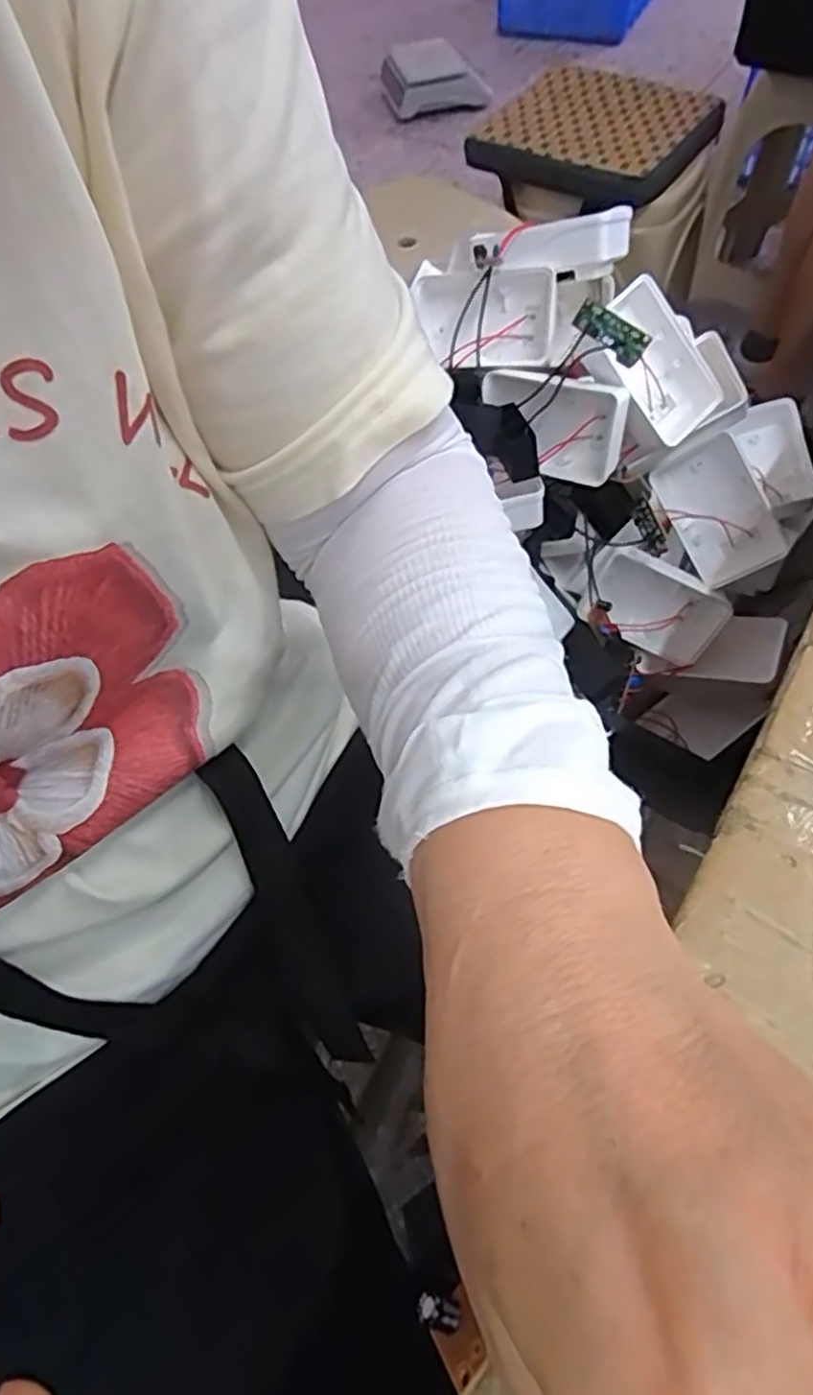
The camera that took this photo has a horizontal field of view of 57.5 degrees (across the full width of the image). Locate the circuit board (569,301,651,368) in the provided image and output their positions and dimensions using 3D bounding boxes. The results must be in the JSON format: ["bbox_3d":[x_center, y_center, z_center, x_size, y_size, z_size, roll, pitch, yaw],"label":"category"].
[{"bbox_3d":[0.114,-0.205,0.418,0.045,0.018,0.004,42,41,12],"label":"circuit board"}]

